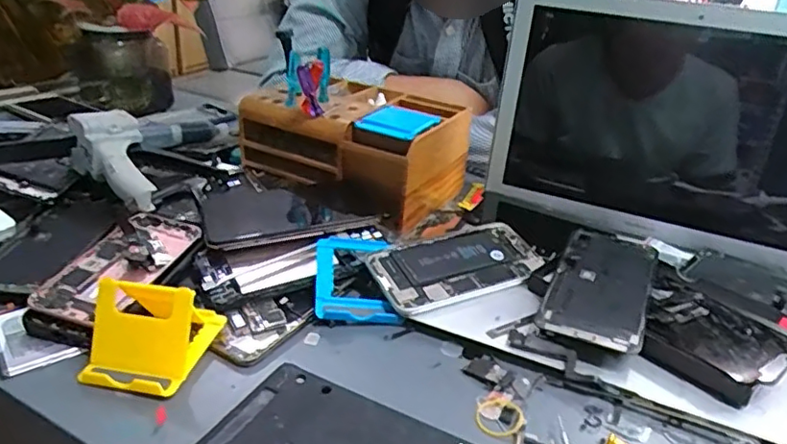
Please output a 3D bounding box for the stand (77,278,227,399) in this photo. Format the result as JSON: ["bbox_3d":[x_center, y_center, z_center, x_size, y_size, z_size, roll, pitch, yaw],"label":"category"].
[{"bbox_3d":[-0.169,0.069,0.414,0.075,0.056,0.075,10,28,9],"label":"stand"}]

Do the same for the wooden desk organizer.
[{"bbox_3d":[-0.041,-0.081,0.643,0.196,0.092,0.154,23,33,31],"label":"wooden desk organizer"}]

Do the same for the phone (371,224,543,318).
[{"bbox_3d":[0.056,0.036,0.518,0.150,0.006,0.078,-14,42,-26],"label":"phone"}]

